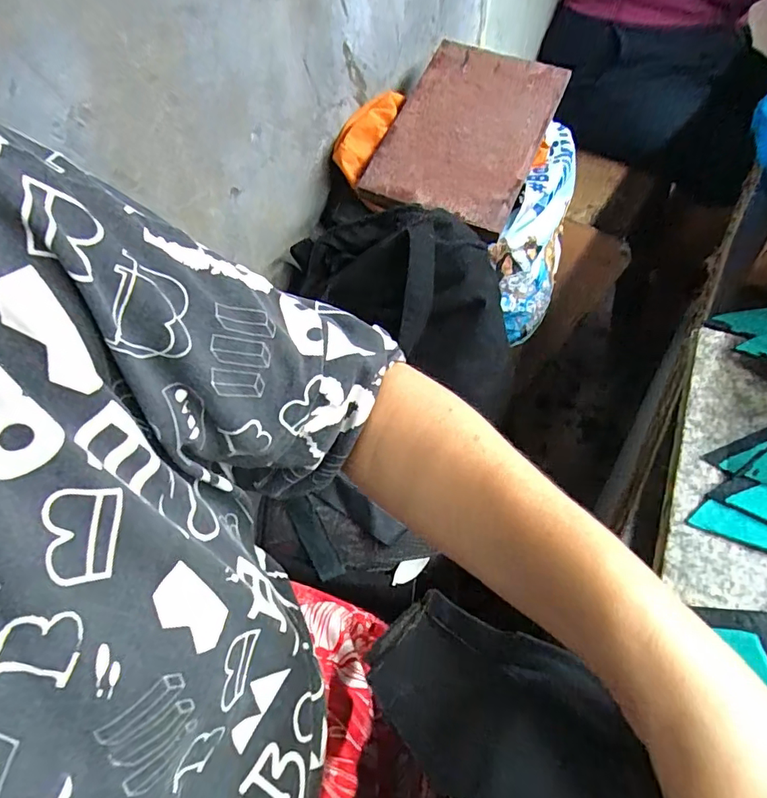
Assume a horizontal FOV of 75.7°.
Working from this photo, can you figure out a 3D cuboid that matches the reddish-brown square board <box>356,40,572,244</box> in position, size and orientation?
[{"bbox_3d":[0.107,-0.342,0.626,0.183,0.022,0.291,22,71,11],"label":"reddish-brown square board"}]

